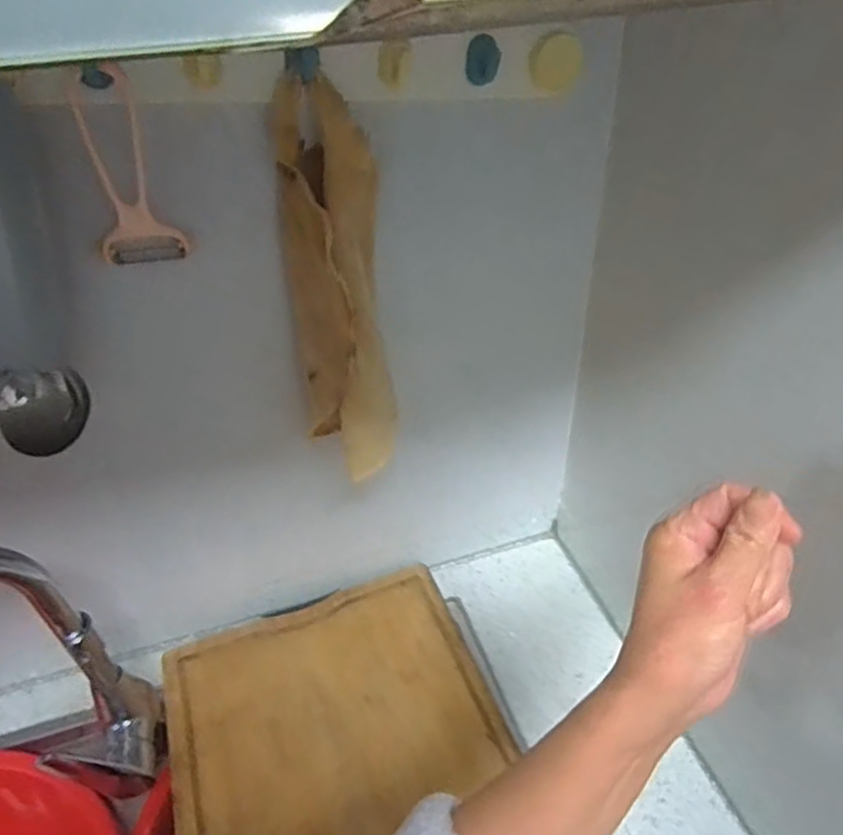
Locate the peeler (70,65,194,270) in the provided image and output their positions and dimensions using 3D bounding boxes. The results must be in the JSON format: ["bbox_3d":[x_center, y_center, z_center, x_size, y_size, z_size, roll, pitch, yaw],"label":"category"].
[{"bbox_3d":[-0.202,-0.165,0.443,0.056,0.134,0.027,-17,41,-18],"label":"peeler"}]

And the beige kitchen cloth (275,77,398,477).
[{"bbox_3d":[-0.066,-0.091,0.508,0.079,0.277,0.077,-7,39,-6],"label":"beige kitchen cloth"}]

